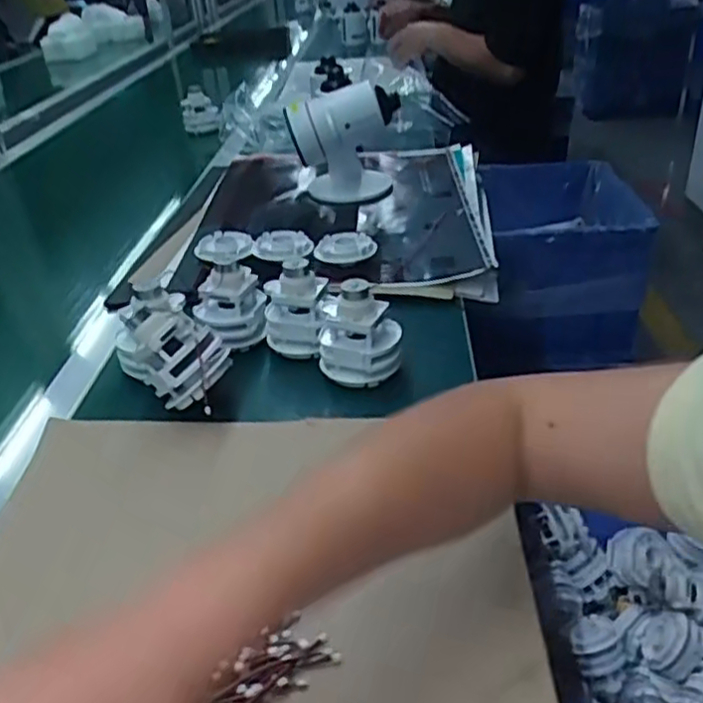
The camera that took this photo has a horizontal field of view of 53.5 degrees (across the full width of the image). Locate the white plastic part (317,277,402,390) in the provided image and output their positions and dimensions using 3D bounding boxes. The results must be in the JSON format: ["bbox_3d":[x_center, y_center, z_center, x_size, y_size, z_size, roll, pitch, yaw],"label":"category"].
[{"bbox_3d":[0.007,-0.012,0.592,0.069,0.089,0.051,-4,32,1],"label":"white plastic part"}]

